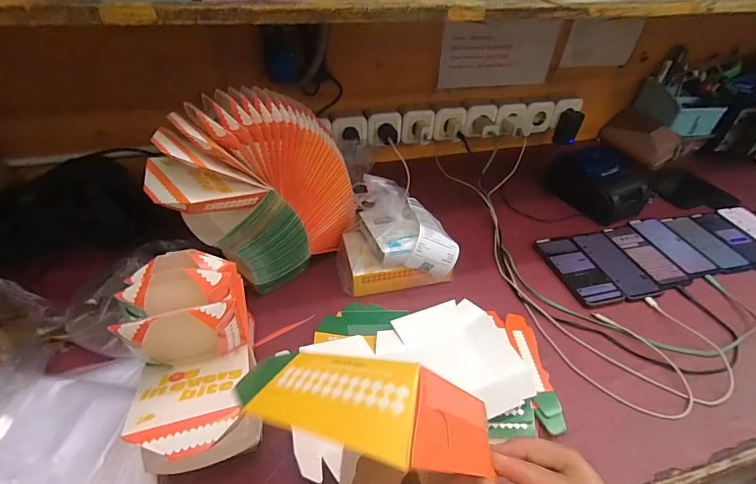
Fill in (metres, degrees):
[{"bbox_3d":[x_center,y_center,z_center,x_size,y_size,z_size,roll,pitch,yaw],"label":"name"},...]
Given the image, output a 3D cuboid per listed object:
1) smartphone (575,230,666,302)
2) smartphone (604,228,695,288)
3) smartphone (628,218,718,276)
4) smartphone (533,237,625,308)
[{"bbox_3d":[0.448,0.040,0.714,0.081,0.005,0.165,-8,42,-11],"label":"smartphone"},{"bbox_3d":[0.511,0.026,0.736,0.077,0.012,0.165,-9,42,-12],"label":"smartphone"},{"bbox_3d":[0.584,0.006,0.758,0.071,0.004,0.159,-7,42,-10],"label":"smartphone"},{"bbox_3d":[0.363,0.047,0.698,0.080,0.011,0.170,-8,42,-11],"label":"smartphone"}]

